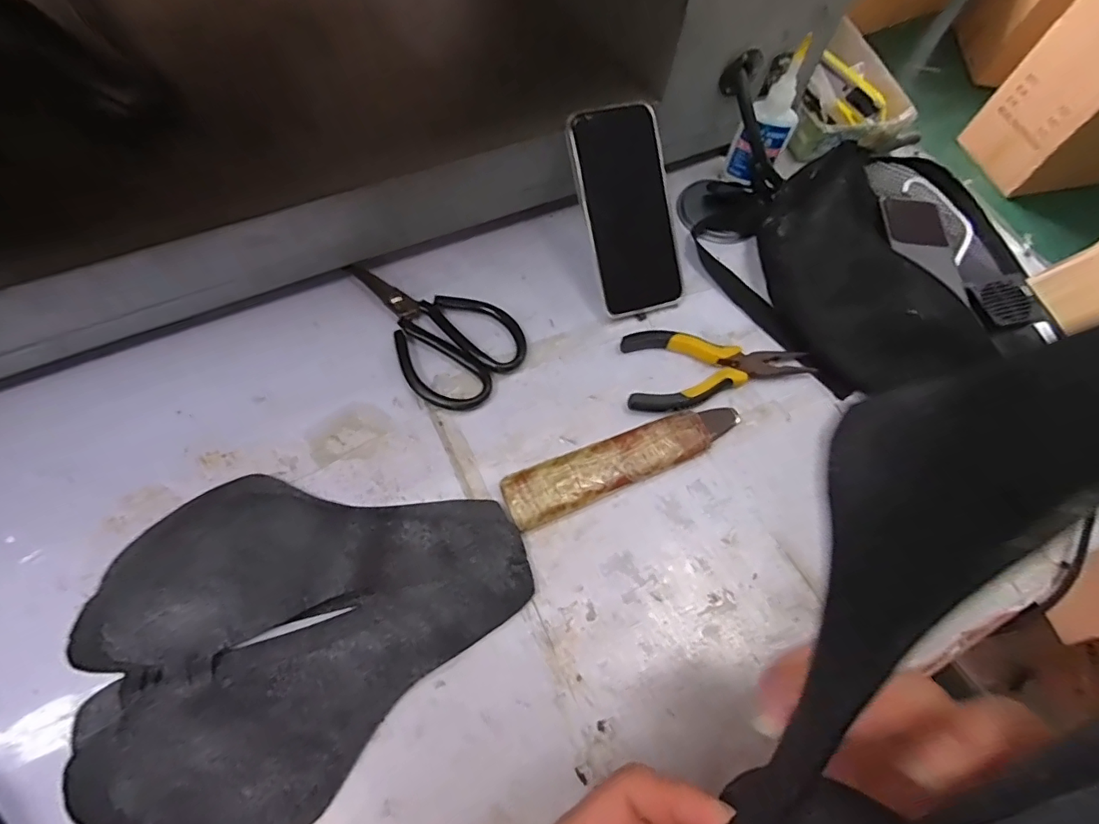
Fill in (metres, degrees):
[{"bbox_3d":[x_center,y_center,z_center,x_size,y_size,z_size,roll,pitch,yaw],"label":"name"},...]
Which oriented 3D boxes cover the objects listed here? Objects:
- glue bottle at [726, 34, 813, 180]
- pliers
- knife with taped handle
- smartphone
[{"bbox_3d":[0.198,-0.262,0.464,0.044,0.128,0.024,24,65,7],"label":"glue bottle"},{"bbox_3d":[0.138,-0.033,0.417,0.151,0.020,0.069,1,64,-4],"label":"pliers"},{"bbox_3d":[0.058,0.036,0.381,0.186,0.018,0.038,-20,67,-13],"label":"knife with taped handle"},{"bbox_3d":[0.066,-0.167,0.428,0.076,0.012,0.164,-16,100,-12],"label":"smartphone"}]

